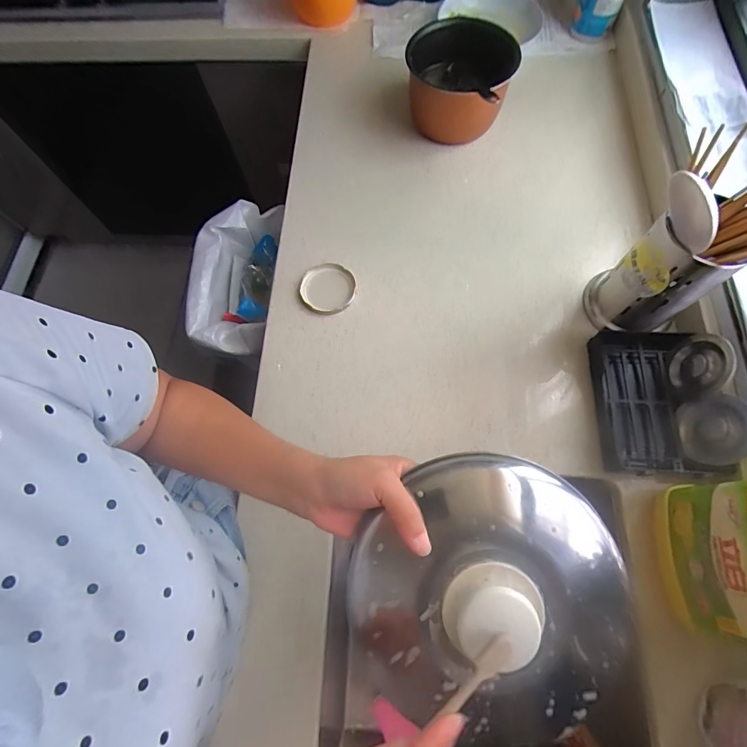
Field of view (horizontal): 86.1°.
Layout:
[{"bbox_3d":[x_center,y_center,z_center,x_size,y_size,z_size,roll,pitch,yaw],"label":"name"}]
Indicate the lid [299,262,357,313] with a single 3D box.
[{"bbox_3d":[-0.066,-0.128,0.601,0.079,0.012,0.077,-1,70,2],"label":"lid"}]

